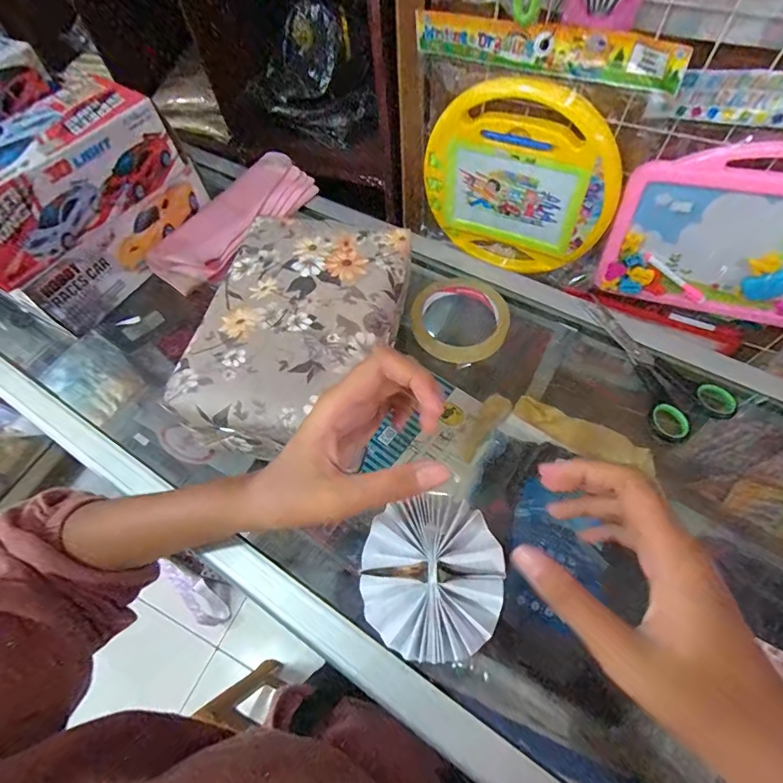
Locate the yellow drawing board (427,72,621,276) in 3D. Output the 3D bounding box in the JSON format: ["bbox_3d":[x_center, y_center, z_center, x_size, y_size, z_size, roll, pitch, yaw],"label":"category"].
[{"bbox_3d":[0.180,-0.299,0.634,0.282,0.258,0.039,23,64,16],"label":"yellow drawing board"}]

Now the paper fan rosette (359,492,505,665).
[{"bbox_3d":[0.028,0.128,0.299,0.097,0.021,0.102,-2,60,3],"label":"paper fan rosette"}]

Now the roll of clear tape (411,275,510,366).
[{"bbox_3d":[0.068,-0.072,0.424,0.093,0.022,0.092,-2,60,3],"label":"roll of clear tape"}]

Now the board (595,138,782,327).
[{"bbox_3d":[0.449,-0.194,0.555,0.290,0.233,0.024,20,63,15],"label":"board"}]

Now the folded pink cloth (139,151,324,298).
[{"bbox_3d":[-0.178,-0.202,0.501,0.084,0.026,0.222,25,65,17],"label":"folded pink cloth"}]

